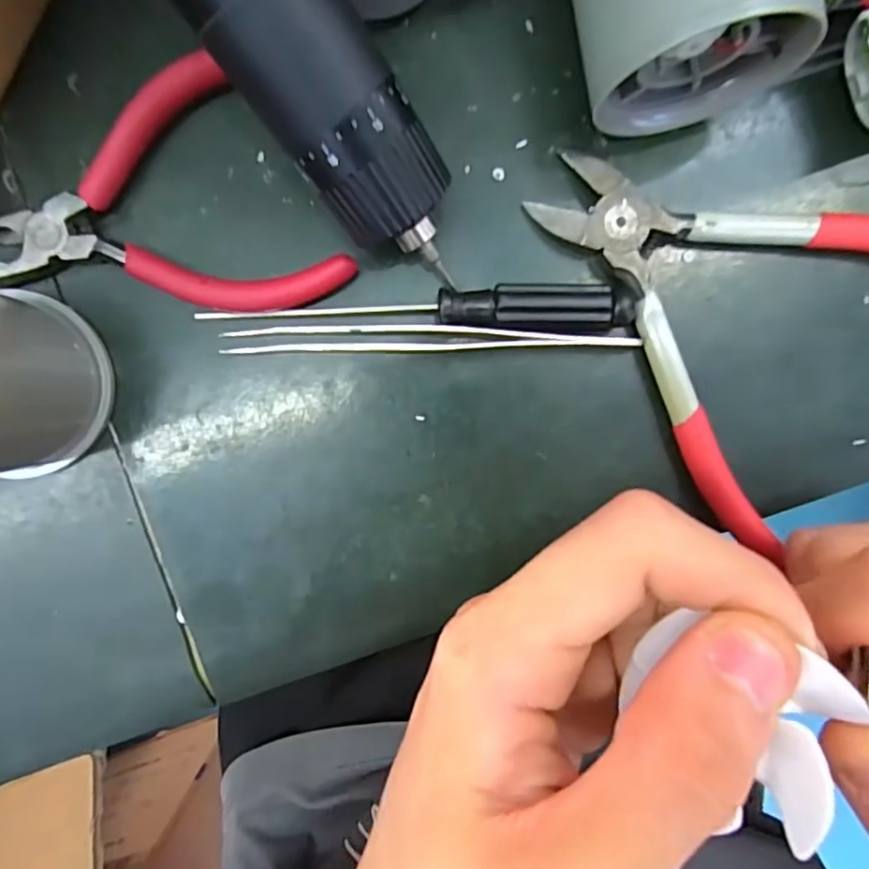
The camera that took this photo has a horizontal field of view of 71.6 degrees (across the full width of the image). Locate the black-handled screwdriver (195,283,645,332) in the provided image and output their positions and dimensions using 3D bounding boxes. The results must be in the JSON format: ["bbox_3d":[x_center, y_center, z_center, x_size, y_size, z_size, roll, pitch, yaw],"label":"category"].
[{"bbox_3d":[-0.004,-0.038,0.184,0.131,0.008,0.014,-2,95,-3],"label":"black-handled screwdriver"}]

